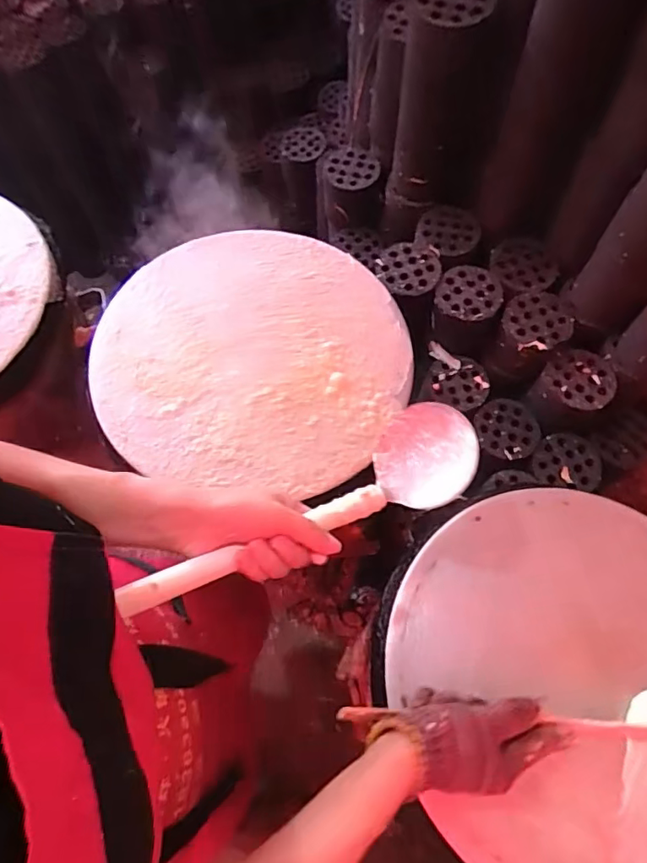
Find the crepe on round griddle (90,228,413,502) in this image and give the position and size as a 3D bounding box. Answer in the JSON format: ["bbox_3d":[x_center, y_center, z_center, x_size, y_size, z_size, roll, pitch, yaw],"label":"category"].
[{"bbox_3d":[-0.079,-0.105,0.624,0.352,0.020,0.346,1,68,-3],"label":"crepe on round griddle"}]

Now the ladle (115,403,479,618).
[{"bbox_3d":[-0.008,0.062,0.416,0.306,0.062,0.089,-22,70,-26],"label":"ladle"}]

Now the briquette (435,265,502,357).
[{"bbox_3d":[0.214,-0.190,0.802,0.093,0.075,0.112,11,68,2],"label":"briquette"}]

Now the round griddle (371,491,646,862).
[{"bbox_3d":[0.239,0.237,0.488,0.370,0.047,0.349,1,68,-3],"label":"round griddle"}]

